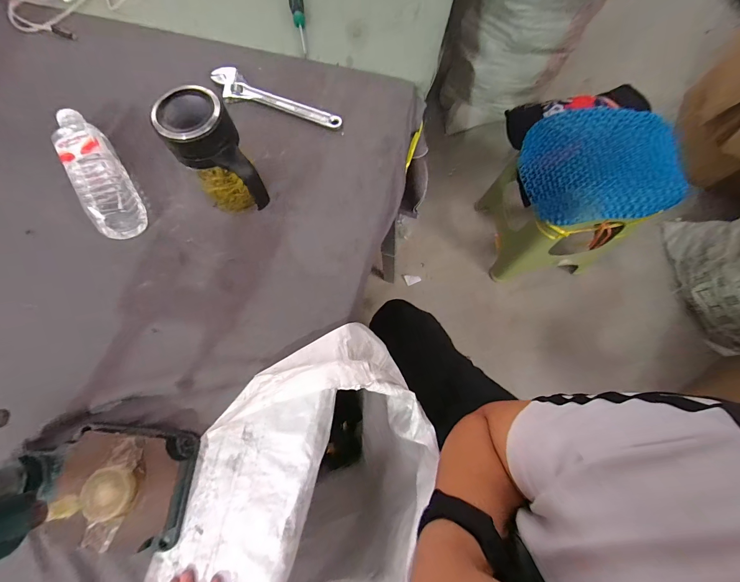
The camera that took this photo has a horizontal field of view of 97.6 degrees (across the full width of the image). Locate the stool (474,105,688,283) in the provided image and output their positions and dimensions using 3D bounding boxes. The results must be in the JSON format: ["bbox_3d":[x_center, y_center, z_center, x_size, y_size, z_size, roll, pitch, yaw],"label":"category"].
[{"bbox_3d":[0.575,-0.270,0.949,0.394,0.486,0.303,-9,73,-3],"label":"stool"}]

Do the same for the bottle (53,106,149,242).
[{"bbox_3d":[-0.392,-0.175,0.469,0.059,0.057,0.234,-31,75,-9],"label":"bottle"}]

